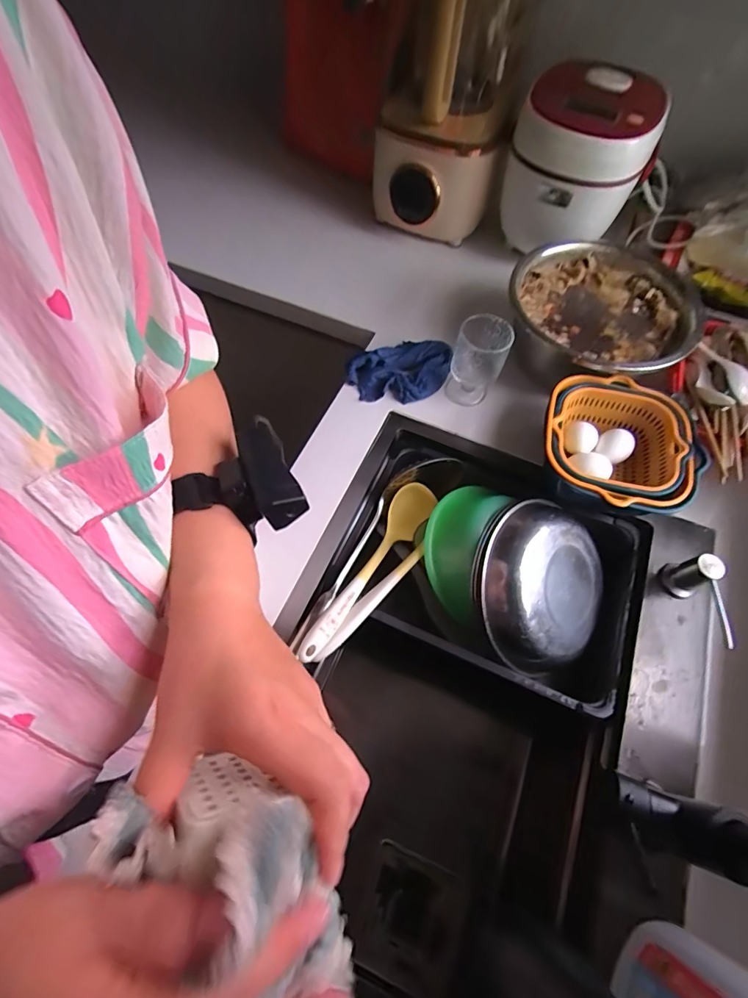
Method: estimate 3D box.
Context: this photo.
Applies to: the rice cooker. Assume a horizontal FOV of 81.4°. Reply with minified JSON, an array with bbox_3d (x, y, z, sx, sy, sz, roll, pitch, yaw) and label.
[{"bbox_3d":[0.321,-0.525,0.698,0.190,0.197,0.191,1,62,-2],"label":"rice cooker"}]

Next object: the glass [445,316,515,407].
[{"bbox_3d":[0.144,-0.189,0.606,0.066,0.116,0.072,20,63,9],"label":"glass"}]

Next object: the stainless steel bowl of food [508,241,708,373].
[{"bbox_3d":[0.321,-0.269,0.611,0.245,0.040,0.263,1,62,-2],"label":"stainless steel bowl of food"}]

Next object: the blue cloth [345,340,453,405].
[{"bbox_3d":[0.041,-0.187,0.641,0.145,0.050,0.087,-20,65,-12],"label":"blue cloth"}]

